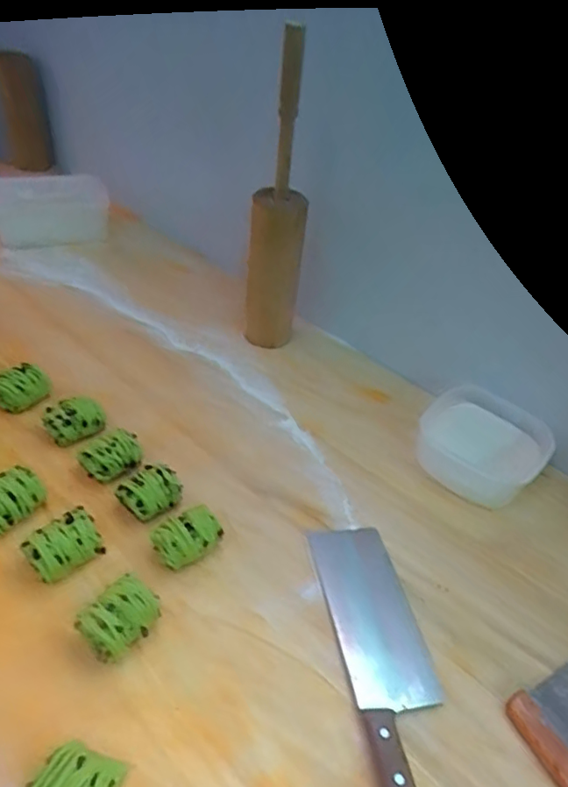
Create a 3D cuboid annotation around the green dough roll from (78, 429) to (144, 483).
[{"bbox_3d":[-0.215,0.075,0.670,0.073,0.044,0.054,-29,53,-33],"label":"green dough roll"}]

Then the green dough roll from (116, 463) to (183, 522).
[{"bbox_3d":[-0.159,0.117,0.637,0.068,0.046,0.053,-27,52,-32],"label":"green dough roll"}]

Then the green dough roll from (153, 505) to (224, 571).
[{"bbox_3d":[-0.109,0.160,0.598,0.073,0.044,0.050,-27,52,-32],"label":"green dough roll"}]

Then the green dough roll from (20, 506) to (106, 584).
[{"bbox_3d":[-0.236,0.161,0.574,0.073,0.045,0.056,-25,51,-30],"label":"green dough roll"}]

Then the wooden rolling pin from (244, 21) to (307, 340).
[{"bbox_3d":[-0.008,-0.262,0.803,0.079,0.420,0.078,6,42,-1],"label":"wooden rolling pin"}]

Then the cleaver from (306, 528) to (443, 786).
[{"bbox_3d":[0.105,0.265,0.527,0.090,0.022,0.315,-5,43,-12],"label":"cleaver"}]

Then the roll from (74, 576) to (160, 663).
[{"bbox_3d":[-0.159,0.218,0.521,0.060,0.049,0.073,29,46,23],"label":"roll"}]

